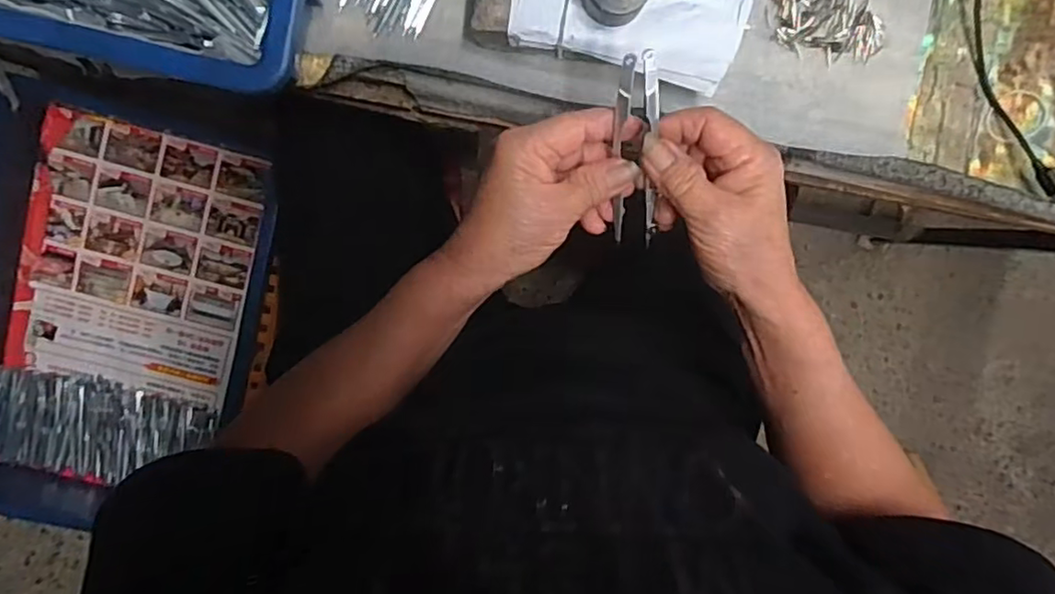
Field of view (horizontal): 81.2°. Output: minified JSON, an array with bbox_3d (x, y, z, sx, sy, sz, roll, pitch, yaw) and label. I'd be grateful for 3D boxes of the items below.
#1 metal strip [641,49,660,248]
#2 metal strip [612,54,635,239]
[{"bbox_3d":[0.065,-0.076,0.330,0.009,0.006,0.106,-7,121,-3],"label":"metal strip"},{"bbox_3d":[0.051,-0.077,0.332,0.008,0.006,0.102,-5,123,-3],"label":"metal strip"}]

